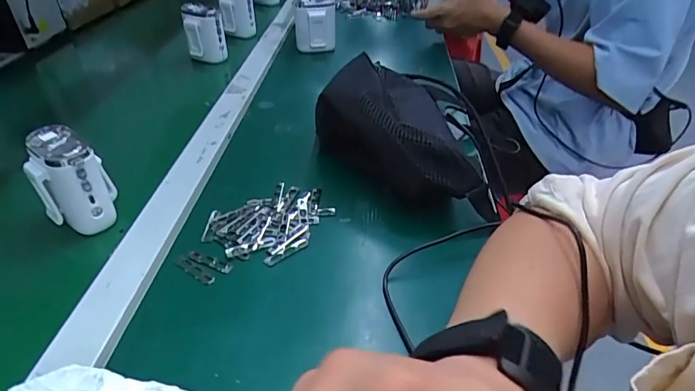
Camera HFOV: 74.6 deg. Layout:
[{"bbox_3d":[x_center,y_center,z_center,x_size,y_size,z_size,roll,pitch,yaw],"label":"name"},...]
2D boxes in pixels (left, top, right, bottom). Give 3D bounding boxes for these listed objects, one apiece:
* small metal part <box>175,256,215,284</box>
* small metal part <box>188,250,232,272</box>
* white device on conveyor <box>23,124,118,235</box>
[{"bbox_3d":[-0.128,0.062,0.380,0.043,0.004,0.009,24,43,28],"label":"small metal part"},{"bbox_3d":[-0.117,0.055,0.388,0.044,0.004,0.009,16,39,20],"label":"small metal part"},{"bbox_3d":[-0.248,-0.013,0.412,0.056,0.082,0.060,-24,43,-29],"label":"white device on conveyor"}]

